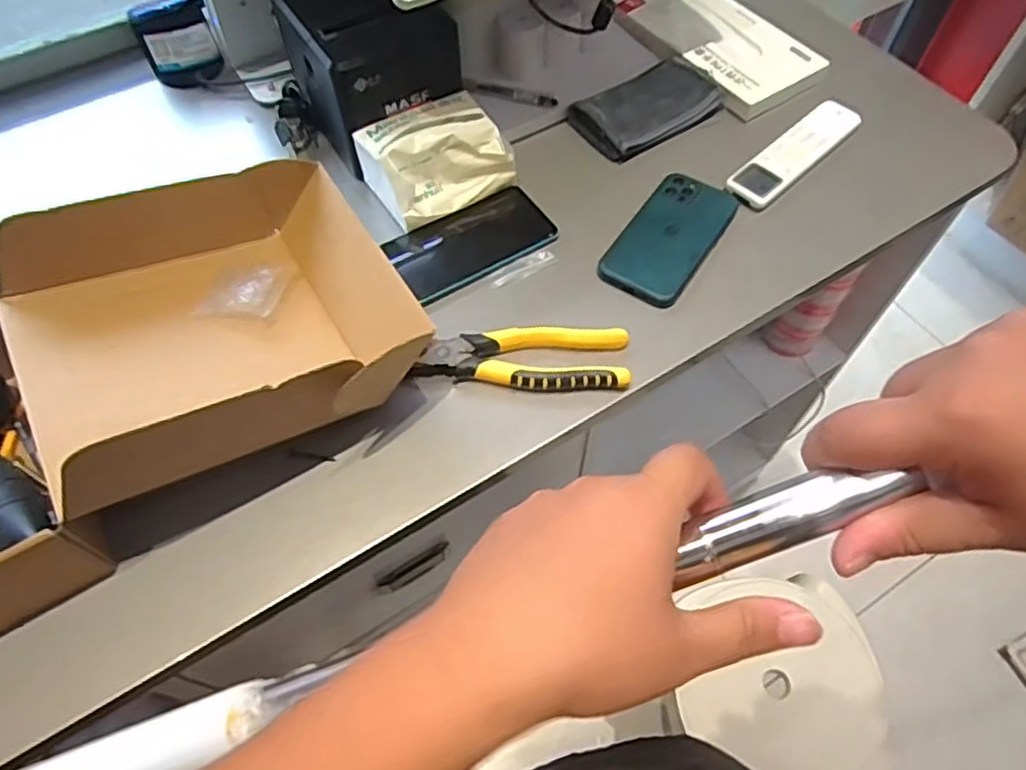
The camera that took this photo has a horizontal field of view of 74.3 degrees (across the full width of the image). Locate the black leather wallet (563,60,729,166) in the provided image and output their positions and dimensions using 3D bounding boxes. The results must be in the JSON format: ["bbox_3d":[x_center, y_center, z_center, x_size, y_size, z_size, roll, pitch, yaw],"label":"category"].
[{"bbox_3d":[0.140,-0.283,0.693,0.148,0.023,0.084,-28,64,-16],"label":"black leather wallet"}]

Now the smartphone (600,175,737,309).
[{"bbox_3d":[0.143,-0.136,0.611,0.075,0.013,0.150,30,64,16],"label":"smartphone"}]

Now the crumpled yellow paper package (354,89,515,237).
[{"bbox_3d":[-0.070,-0.208,0.618,0.118,0.059,0.095,-30,64,-16],"label":"crumpled yellow paper package"}]

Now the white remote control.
[{"bbox_3d":[0.276,-0.229,0.663,0.170,0.014,0.051,-39,67,-20],"label":"white remote control"}]

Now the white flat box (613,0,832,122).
[{"bbox_3d":[0.221,-0.381,0.746,0.132,0.017,0.220,-33,65,-18],"label":"white flat box"}]

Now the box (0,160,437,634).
[{"bbox_3d":[-0.310,0.013,0.466,0.480,0.104,0.231,-28,64,-16],"label":"box"}]

